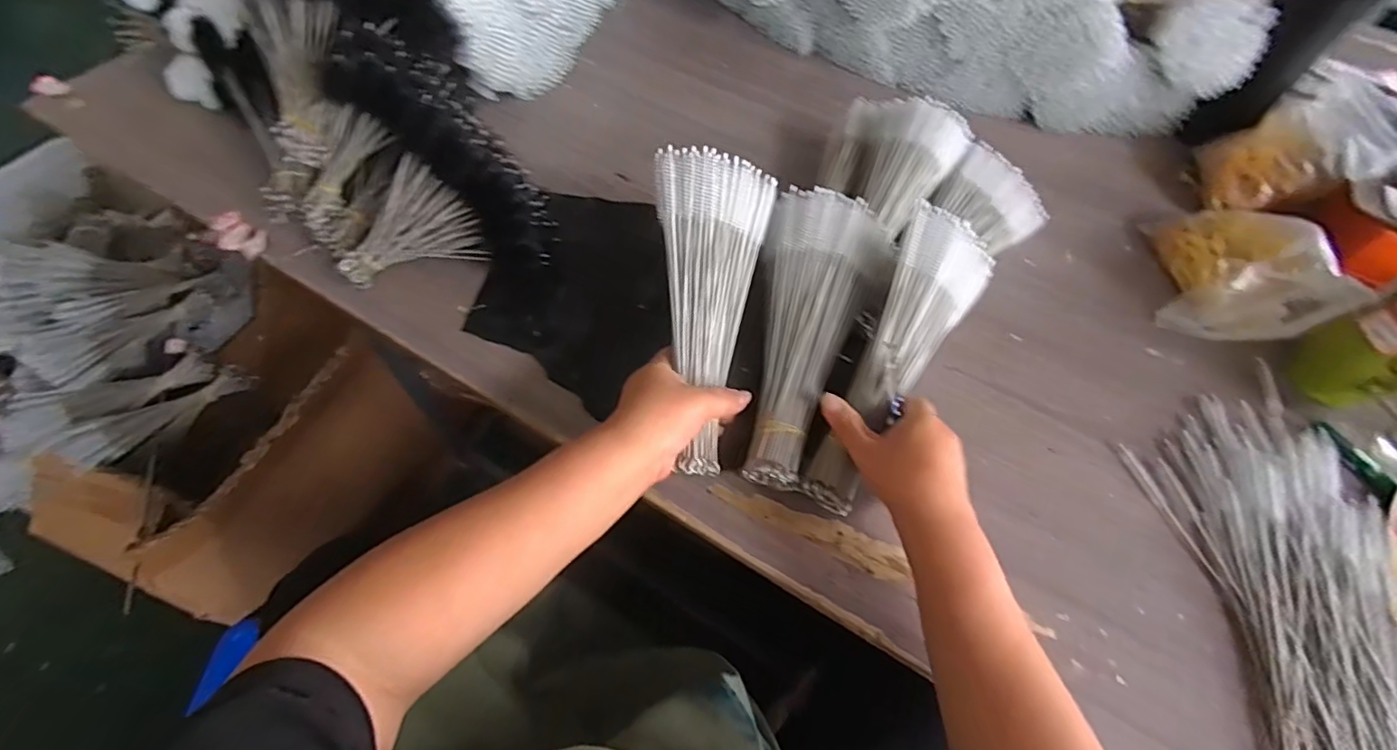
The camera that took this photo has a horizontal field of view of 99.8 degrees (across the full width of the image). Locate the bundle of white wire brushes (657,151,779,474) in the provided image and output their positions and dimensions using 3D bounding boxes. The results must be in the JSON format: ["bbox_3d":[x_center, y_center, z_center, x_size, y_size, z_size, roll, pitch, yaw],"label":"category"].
[{"bbox_3d":[0.009,-0.052,0.476,0.092,0.044,0.254,4,85,0],"label":"bundle of white wire brushes"}]

